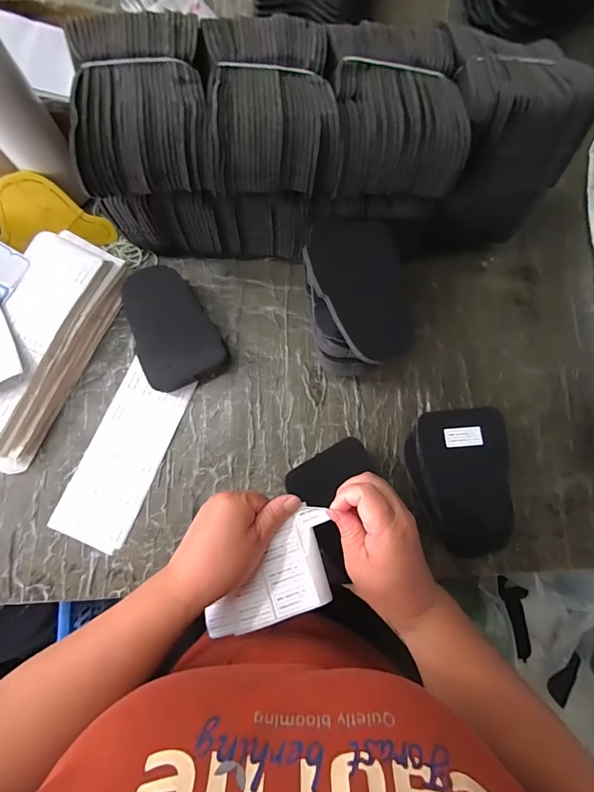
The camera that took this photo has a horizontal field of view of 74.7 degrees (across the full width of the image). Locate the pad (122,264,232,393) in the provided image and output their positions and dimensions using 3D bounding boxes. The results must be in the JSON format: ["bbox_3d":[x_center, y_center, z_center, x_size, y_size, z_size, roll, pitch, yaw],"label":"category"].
[{"bbox_3d":[-0.155,-0.081,0.472,0.098,0.051,0.141,-30,86,-7],"label":"pad"}]

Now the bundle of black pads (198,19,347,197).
[{"bbox_3d":[-0.025,-0.274,0.373,0.123,0.056,0.149,-2,84,-4],"label":"bundle of black pads"}]

